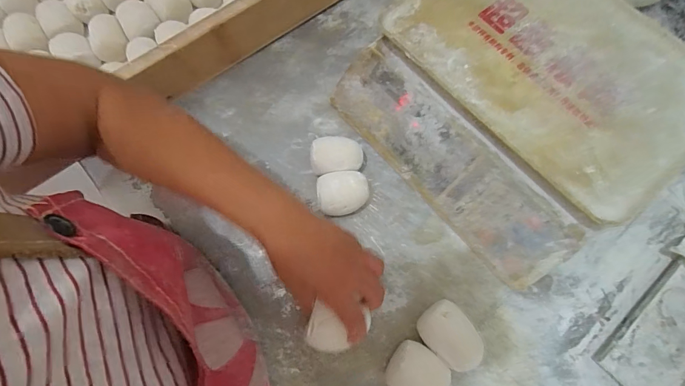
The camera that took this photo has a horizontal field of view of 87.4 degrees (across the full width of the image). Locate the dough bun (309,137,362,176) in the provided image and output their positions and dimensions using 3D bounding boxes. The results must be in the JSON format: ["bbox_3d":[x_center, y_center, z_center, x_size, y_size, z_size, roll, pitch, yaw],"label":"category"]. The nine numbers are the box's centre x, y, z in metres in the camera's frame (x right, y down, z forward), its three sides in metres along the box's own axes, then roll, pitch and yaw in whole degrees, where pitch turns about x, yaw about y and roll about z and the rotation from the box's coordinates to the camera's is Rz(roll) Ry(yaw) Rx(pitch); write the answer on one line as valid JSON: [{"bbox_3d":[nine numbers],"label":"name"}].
[{"bbox_3d":[-0.008,-0.045,0.445,0.061,0.039,0.045,-8,73,0],"label":"dough bun"}]

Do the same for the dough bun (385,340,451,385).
[{"bbox_3d":[0.077,0.189,0.373,0.063,0.041,0.055,25,75,10],"label":"dough bun"}]

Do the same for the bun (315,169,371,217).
[{"bbox_3d":[0.000,0.000,0.428,0.059,0.046,0.049,-11,73,-1],"label":"bun"}]

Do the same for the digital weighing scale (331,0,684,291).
[{"bbox_3d":[0.207,-0.120,0.430,0.309,0.102,0.327,-41,76,-10],"label":"digital weighing scale"}]

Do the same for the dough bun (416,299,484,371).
[{"bbox_3d":[0.113,0.153,0.383,0.049,0.042,0.069,-34,75,-8],"label":"dough bun"}]

